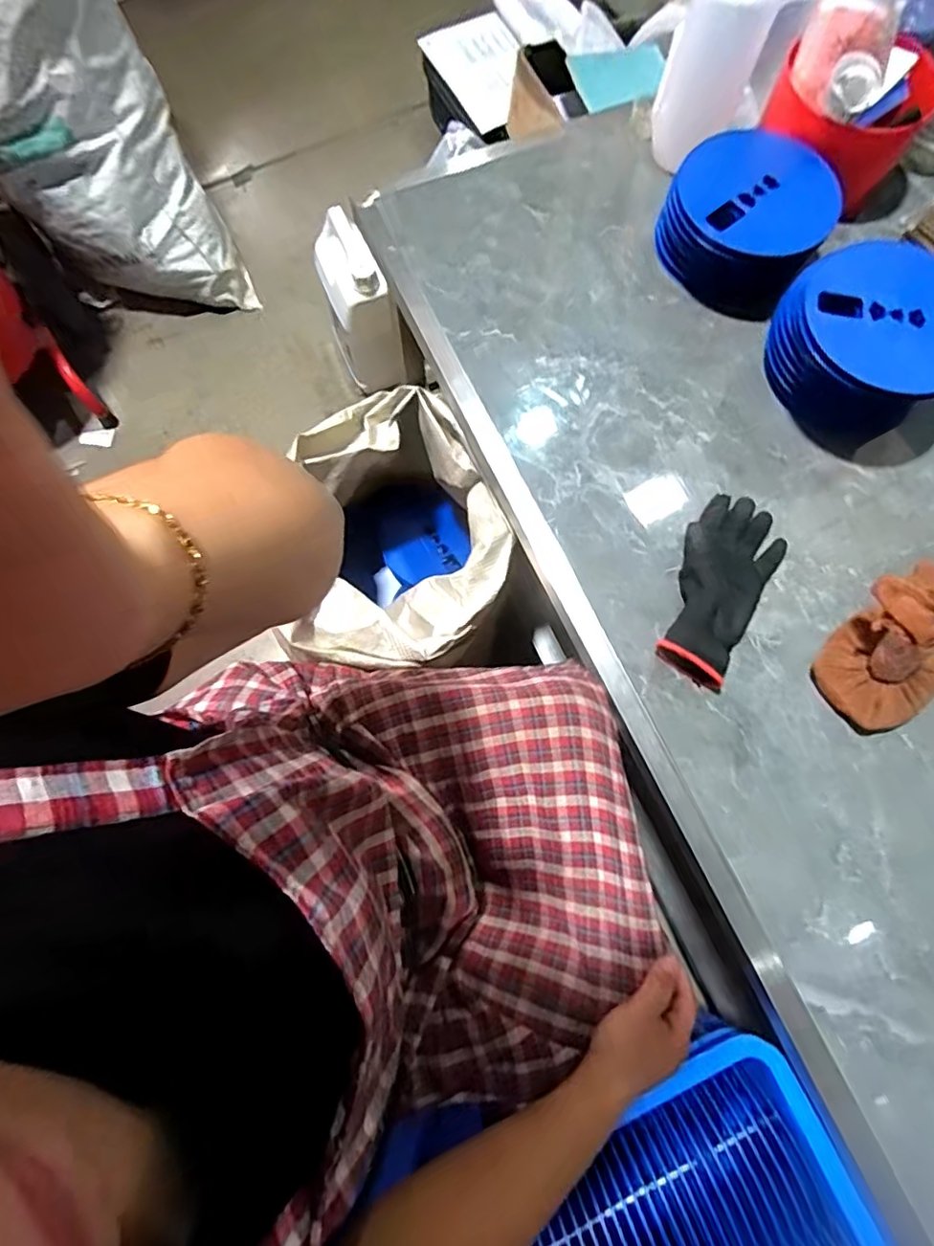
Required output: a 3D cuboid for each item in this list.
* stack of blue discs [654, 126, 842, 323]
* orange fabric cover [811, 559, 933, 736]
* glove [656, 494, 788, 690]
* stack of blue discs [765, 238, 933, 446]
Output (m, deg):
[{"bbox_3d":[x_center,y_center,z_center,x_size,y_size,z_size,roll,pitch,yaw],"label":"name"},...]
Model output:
[{"bbox_3d":[0.317,-0.452,0.656,0.165,0.098,0.187,36,79,8],"label":"stack of blue discs"},{"bbox_3d":[0.387,0.031,0.511,0.104,0.113,0.126,-43,79,-10],"label":"orange fabric cover"},{"bbox_3d":[0.254,-0.043,0.569,0.093,0.044,0.193,32,77,8],"label":"glove"},{"bbox_3d":[0.417,-0.288,0.603,0.157,0.116,0.178,-37,78,-9],"label":"stack of blue discs"}]

